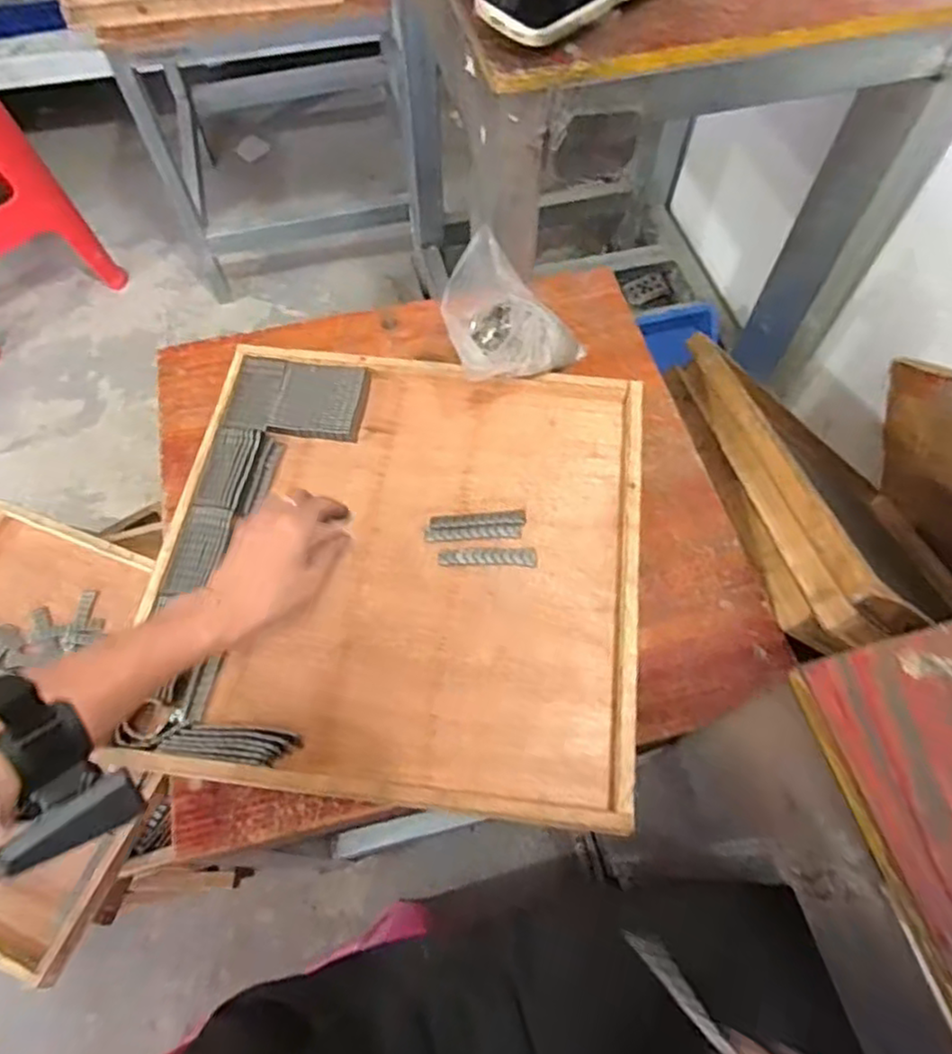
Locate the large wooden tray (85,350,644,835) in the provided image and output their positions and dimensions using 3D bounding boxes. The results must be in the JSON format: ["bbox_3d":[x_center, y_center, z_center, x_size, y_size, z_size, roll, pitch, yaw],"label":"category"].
[{"bbox_3d":[-0.063,0.020,0.581,0.393,0.029,0.396,7,63,4],"label":"large wooden tray"}]

